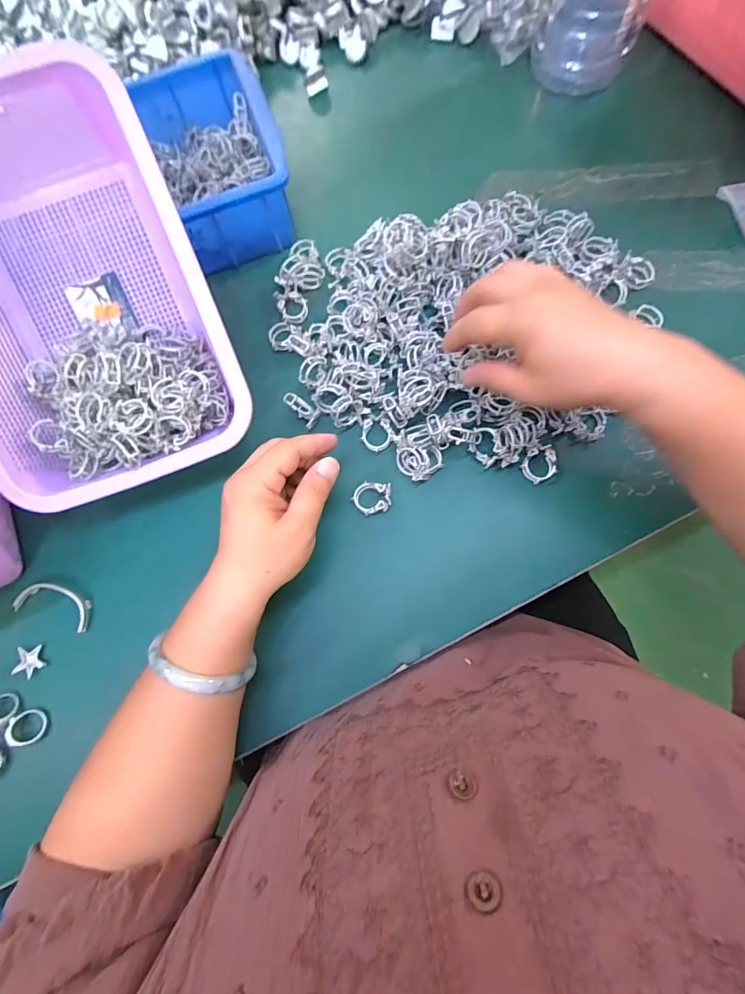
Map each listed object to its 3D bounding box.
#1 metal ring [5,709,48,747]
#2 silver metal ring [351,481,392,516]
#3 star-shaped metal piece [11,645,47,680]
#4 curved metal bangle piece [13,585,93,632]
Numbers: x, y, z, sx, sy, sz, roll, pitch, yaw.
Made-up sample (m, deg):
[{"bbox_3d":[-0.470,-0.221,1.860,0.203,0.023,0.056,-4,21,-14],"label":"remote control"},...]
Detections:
[{"bbox_3d":[-0.259,0.173,0.308,0.025,0.007,0.025,9,63,-17],"label":"metal ring"},{"bbox_3d":[0.000,0.001,0.331,0.031,0.011,0.026,-3,76,2],"label":"silver metal ring"},{"bbox_3d":[-0.269,0.129,0.323,0.020,0.011,0.024,-9,75,1],"label":"star-shaped metal piece"},{"bbox_3d":[-0.257,0.087,0.332,0.066,0.008,0.027,16,77,7],"label":"curved metal bangle piece"}]

